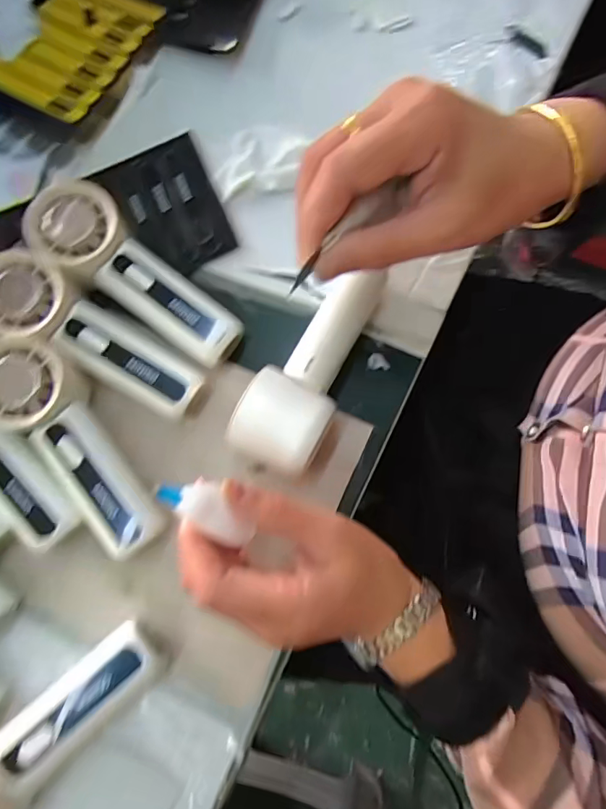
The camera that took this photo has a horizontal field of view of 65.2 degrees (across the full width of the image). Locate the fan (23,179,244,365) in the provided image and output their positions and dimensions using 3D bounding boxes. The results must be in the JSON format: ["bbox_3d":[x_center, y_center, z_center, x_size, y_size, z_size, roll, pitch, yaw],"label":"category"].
[{"bbox_3d":[-0.114,-0.085,0.331,0.156,0.053,0.057,39,83,10],"label":"fan"}]

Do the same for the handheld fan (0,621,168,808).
[{"bbox_3d":[-0.155,0.195,0.277,0.157,0.056,0.056,-45,79,-6],"label":"handheld fan"}]

